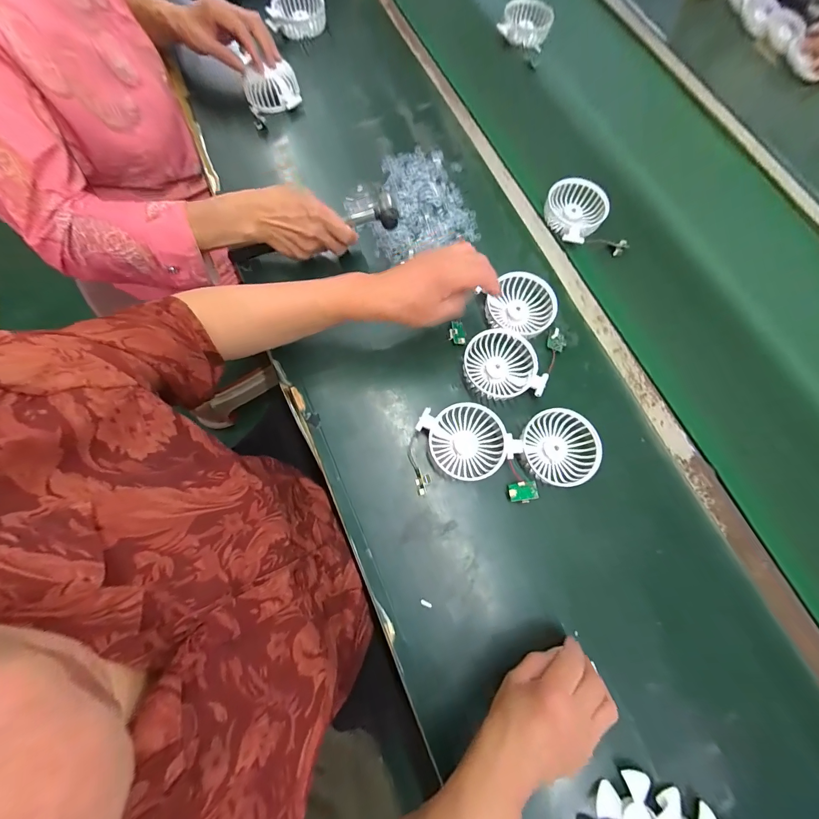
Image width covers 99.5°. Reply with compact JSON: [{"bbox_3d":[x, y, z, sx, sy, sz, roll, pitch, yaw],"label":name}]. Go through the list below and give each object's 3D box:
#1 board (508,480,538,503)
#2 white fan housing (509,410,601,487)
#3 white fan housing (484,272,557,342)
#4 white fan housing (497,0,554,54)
[{"bbox_3d":[0.132,0.096,0.403,0.032,0.007,0.024,-12,58,18],"label":"board"},{"bbox_3d":[0.175,0.048,0.420,0.097,0.029,0.088,-36,78,-11],"label":"white fan housing"},{"bbox_3d":[0.148,-0.141,0.462,0.086,0.026,0.076,16,74,3],"label":"white fan housing"},{"bbox_3d":[0.210,-0.712,0.637,0.100,0.034,0.081,9,73,0],"label":"white fan housing"}]

